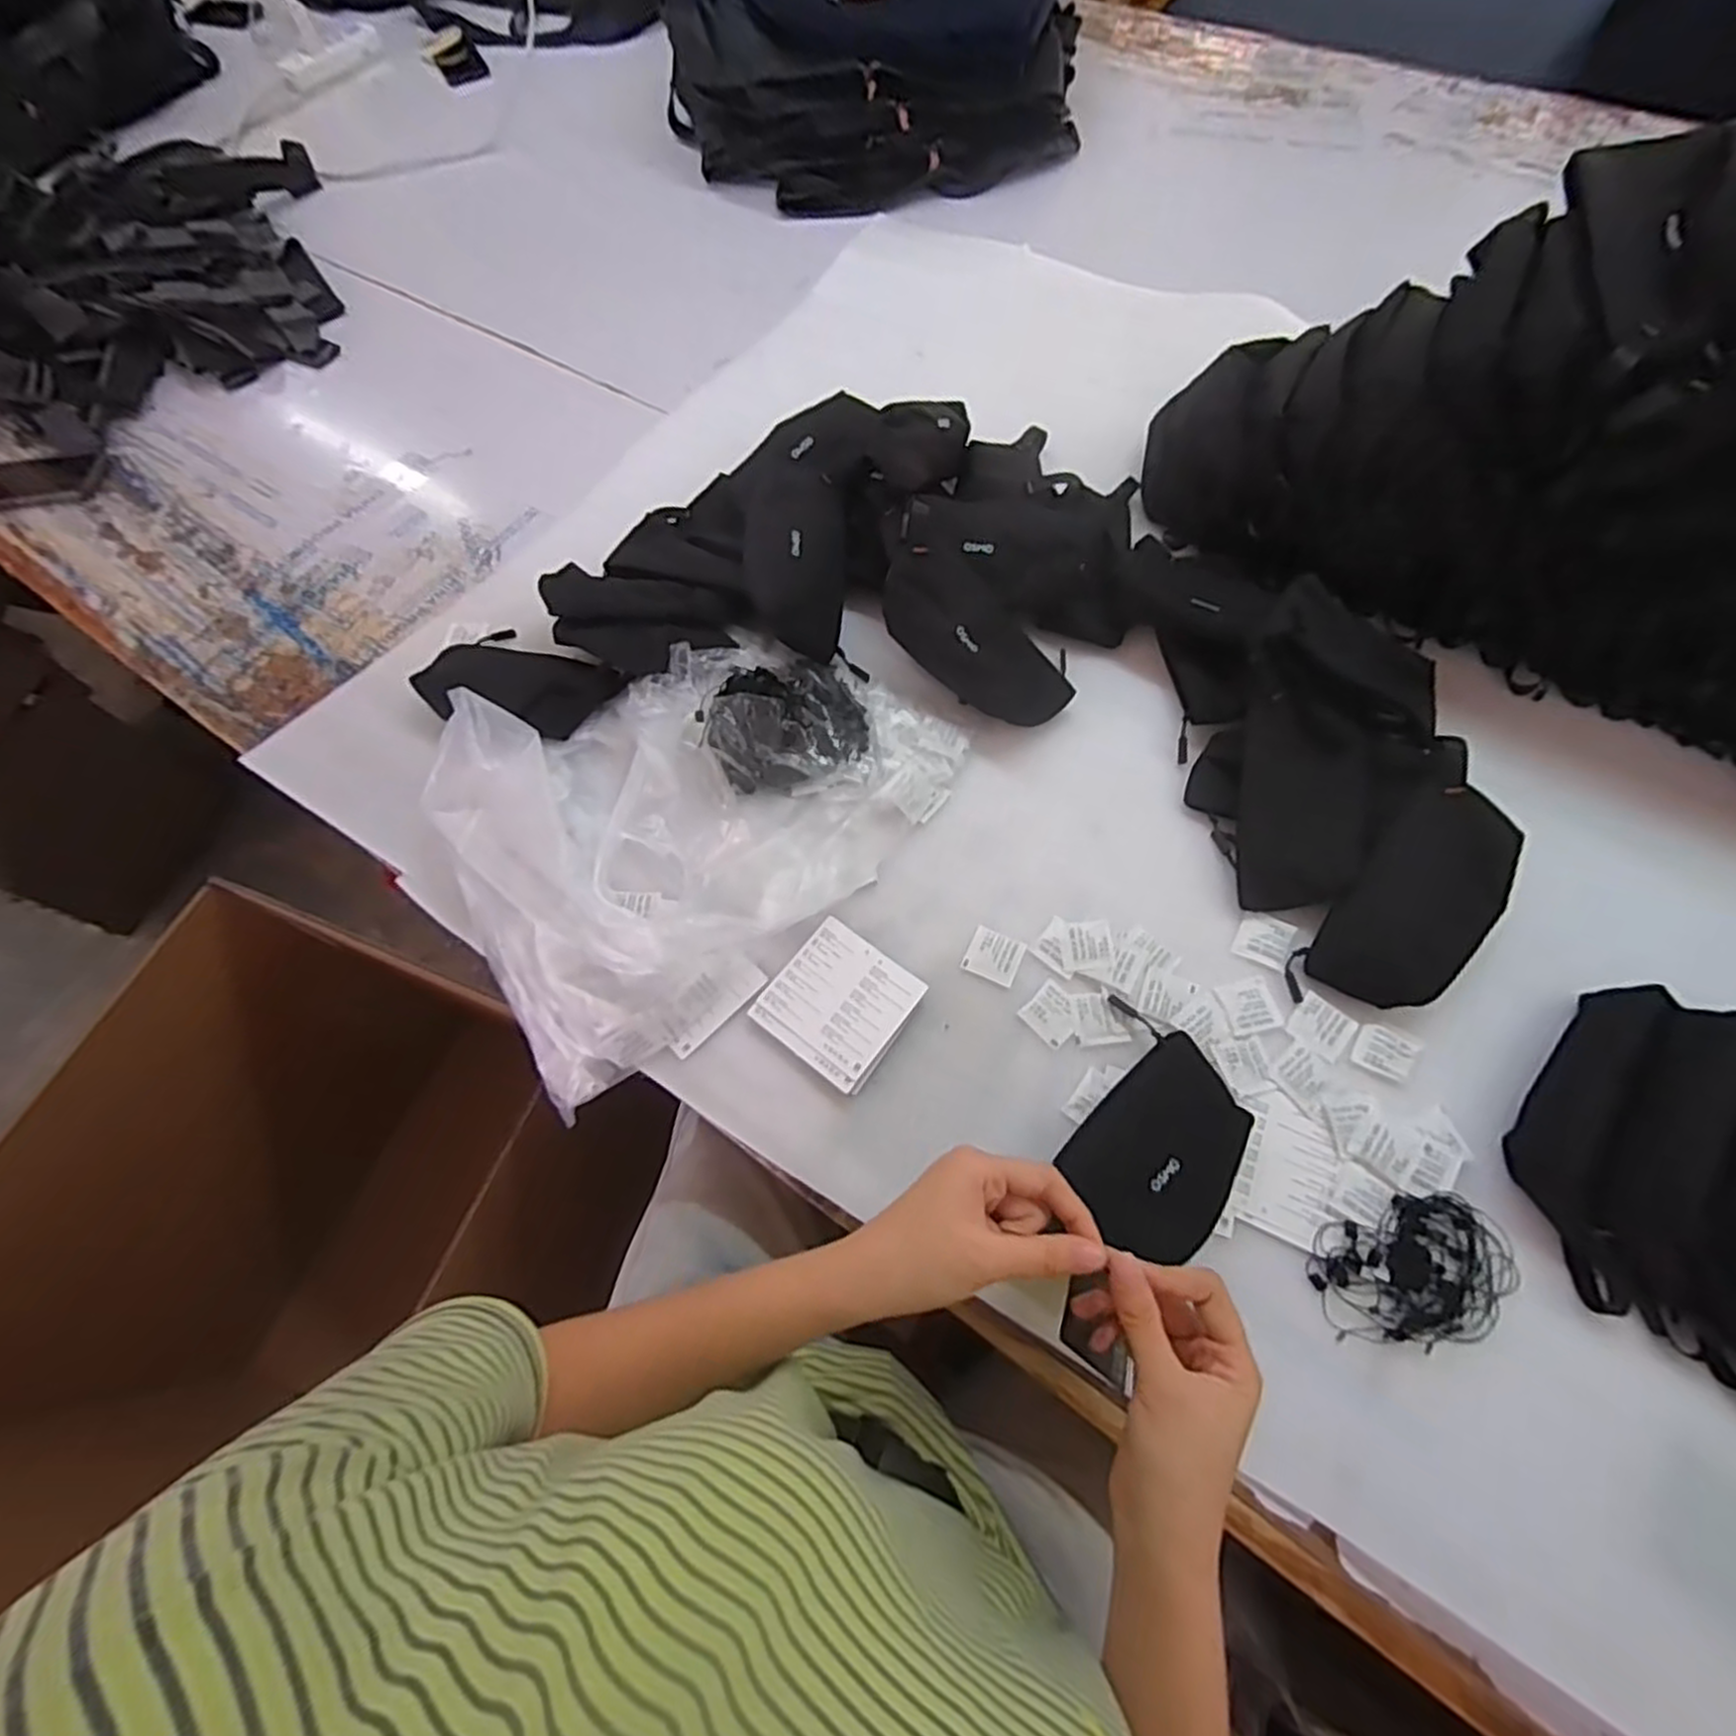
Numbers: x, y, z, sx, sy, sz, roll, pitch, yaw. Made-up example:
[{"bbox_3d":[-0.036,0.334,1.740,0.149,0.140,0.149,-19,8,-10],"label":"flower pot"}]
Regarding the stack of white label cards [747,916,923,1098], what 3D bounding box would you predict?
[{"bbox_3d":[-0.022,0.104,0.586,0.101,0.013,0.100,33,71,17],"label":"stack of white label cards"}]

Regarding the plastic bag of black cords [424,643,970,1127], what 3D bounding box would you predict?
[{"bbox_3d":[-0.142,-0.061,0.628,0.429,0.076,0.305,-35,68,-13],"label":"plastic bag of black cords"}]

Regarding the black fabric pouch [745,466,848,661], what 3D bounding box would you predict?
[{"bbox_3d":[-0.068,-0.304,0.724,0.095,0.057,0.216,8,76,-17],"label":"black fabric pouch"}]

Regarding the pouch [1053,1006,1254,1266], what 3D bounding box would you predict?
[{"bbox_3d":[0.199,0.182,0.516,0.108,0.044,0.156,28,69,15],"label":"pouch"}]

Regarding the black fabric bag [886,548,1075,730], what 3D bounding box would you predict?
[{"bbox_3d":[0.095,-0.202,0.683,0.190,0.046,0.082,41,71,-6],"label":"black fabric bag"}]

